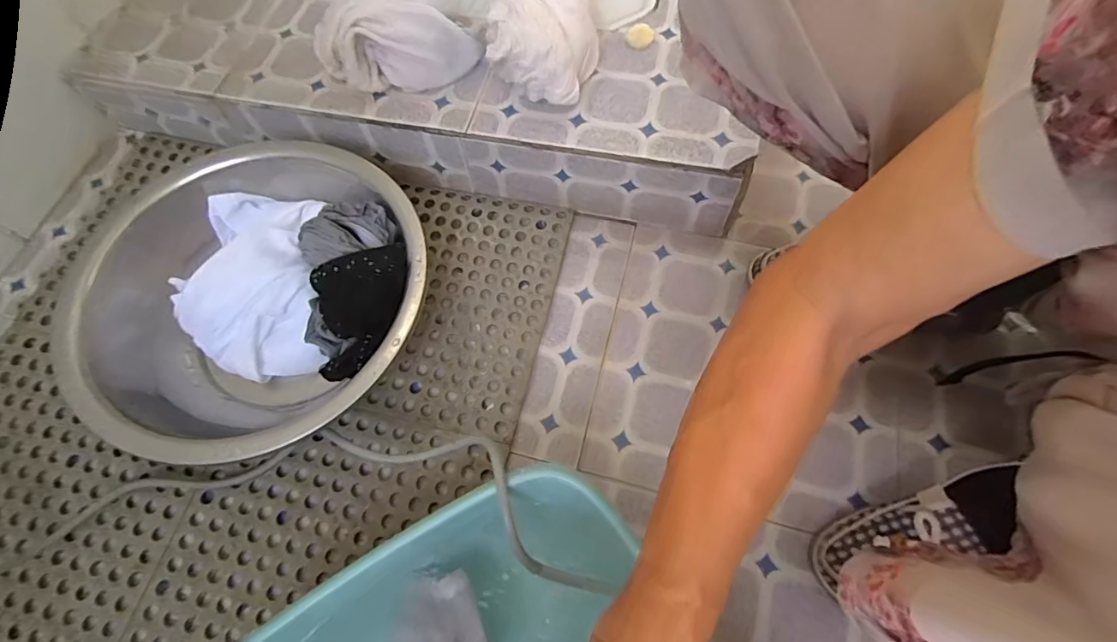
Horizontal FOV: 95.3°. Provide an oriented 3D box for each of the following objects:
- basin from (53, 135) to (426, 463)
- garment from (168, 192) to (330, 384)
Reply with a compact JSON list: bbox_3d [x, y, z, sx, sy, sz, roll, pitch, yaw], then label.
[{"bbox_3d":[-0.298,-0.027,0.516,0.336,0.109,0.316,-1,68,1],"label":"basin"},{"bbox_3d":[-0.318,-0.042,0.538,0.142,0.084,0.203,-15,68,-4],"label":"garment"}]

